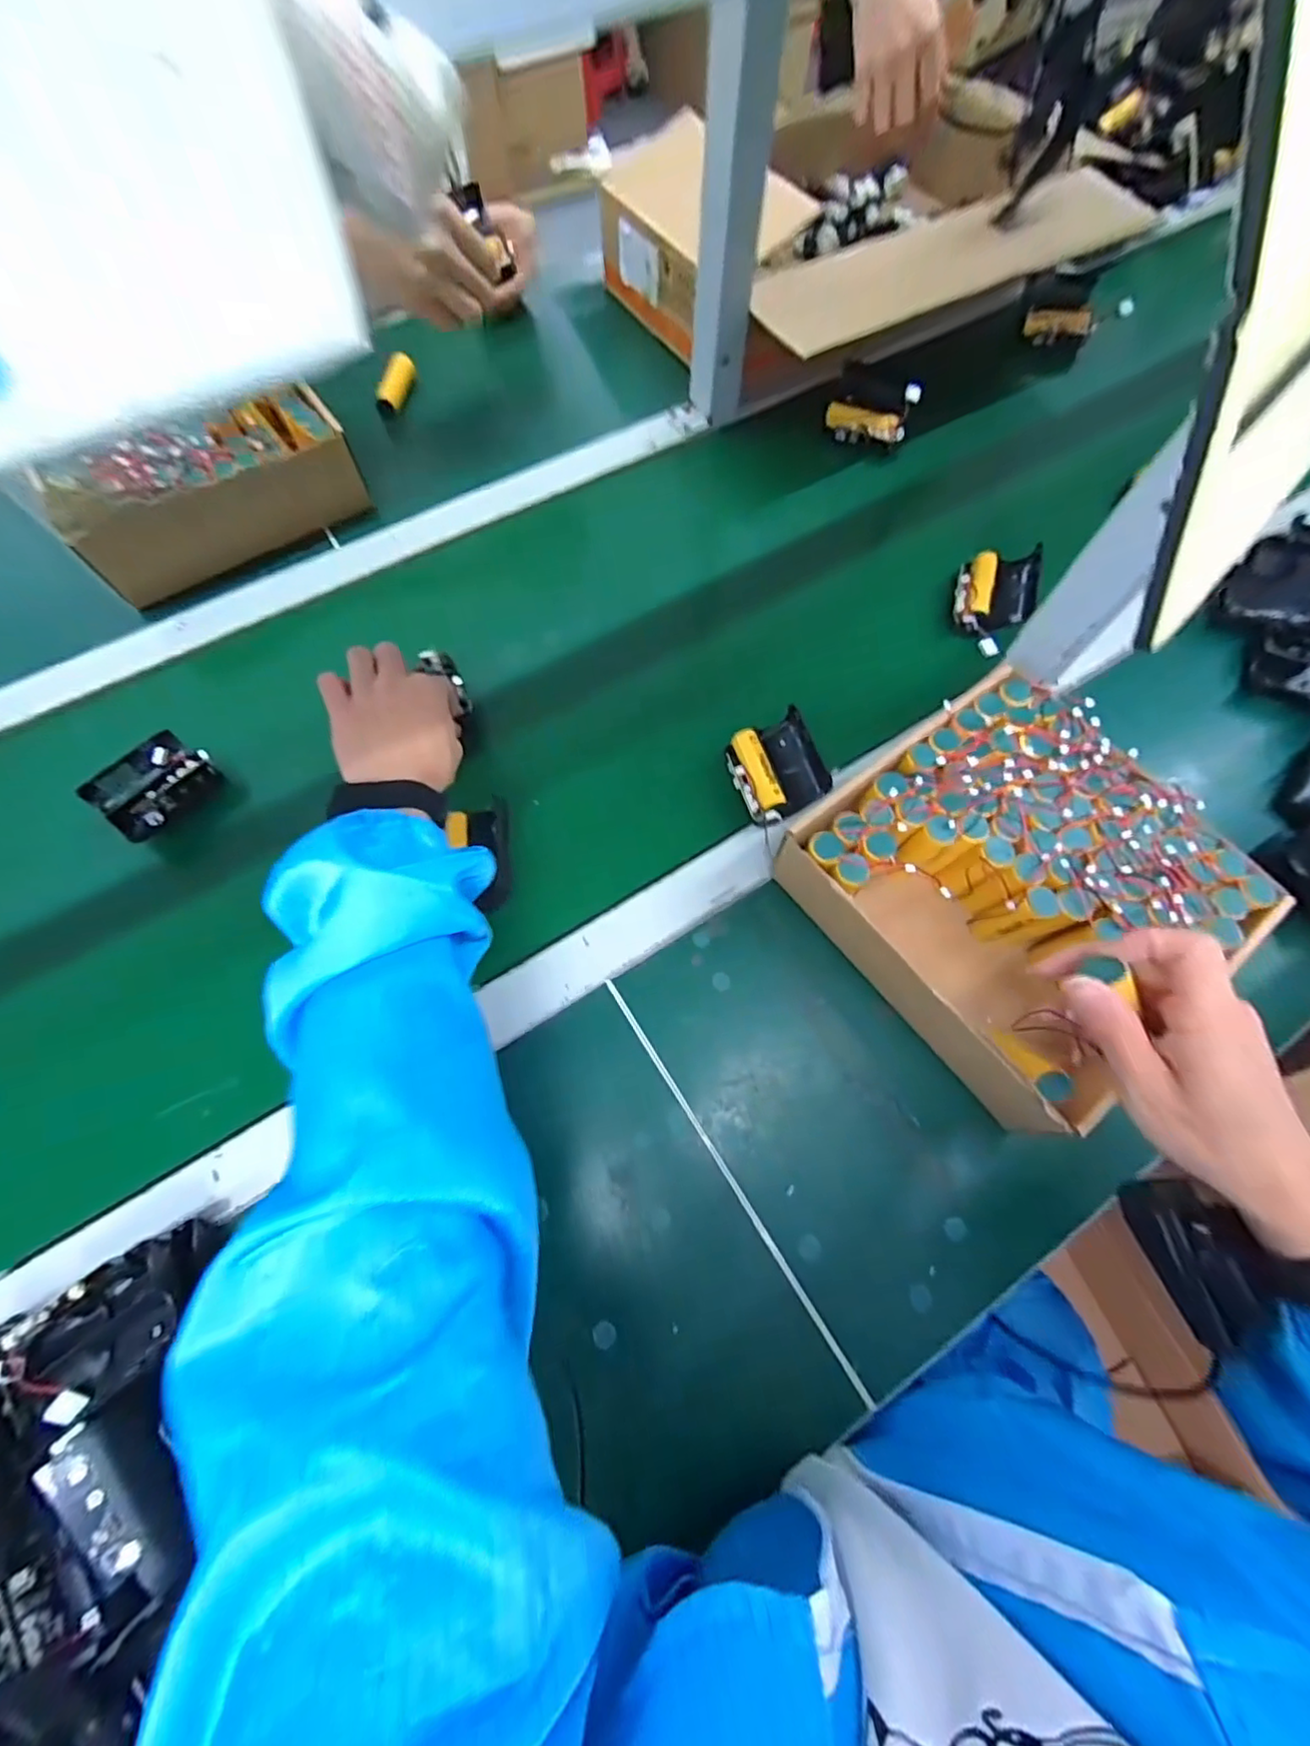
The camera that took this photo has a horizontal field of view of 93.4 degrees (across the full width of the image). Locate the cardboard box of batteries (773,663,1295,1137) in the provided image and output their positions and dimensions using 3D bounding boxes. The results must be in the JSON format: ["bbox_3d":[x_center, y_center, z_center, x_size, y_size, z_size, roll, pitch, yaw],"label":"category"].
[{"bbox_3d":[0.245,0.004,0.429,0.222,0.079,0.223,-36,75,-13],"label":"cardboard box of batteries"}]

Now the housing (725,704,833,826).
[{"bbox_3d":[0.092,-0.083,0.478,0.060,0.033,0.081,-21,72,-8],"label":"housing"}]

